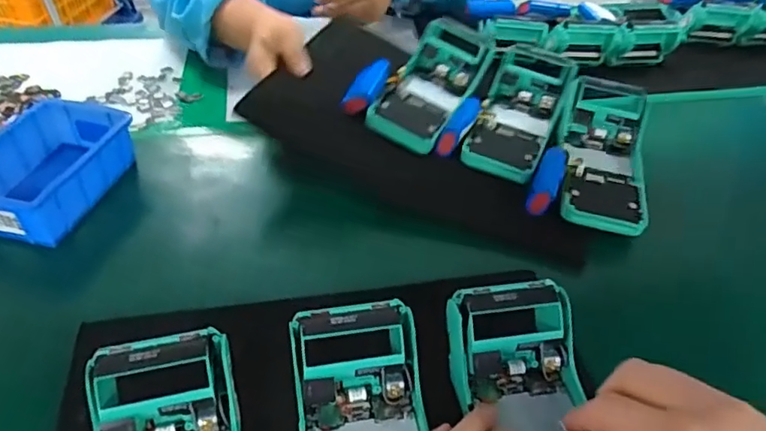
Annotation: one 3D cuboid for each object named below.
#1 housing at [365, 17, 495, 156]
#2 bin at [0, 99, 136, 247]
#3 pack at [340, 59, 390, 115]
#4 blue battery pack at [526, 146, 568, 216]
[{"bbox_3d":[0.053,-0.142,0.590,0.074,0.044,0.177,20,49,17],"label":"housing"},{"bbox_3d":[-0.301,-0.042,0.518,0.099,0.059,0.147,13,41,8],"label":"bin"},{"bbox_3d":[-0.016,-0.126,0.563,0.026,0.022,0.083,17,42,12],"label":"pack"},{"bbox_3d":[0.154,-0.035,0.524,0.023,0.018,0.083,20,43,16],"label":"blue battery pack"}]

